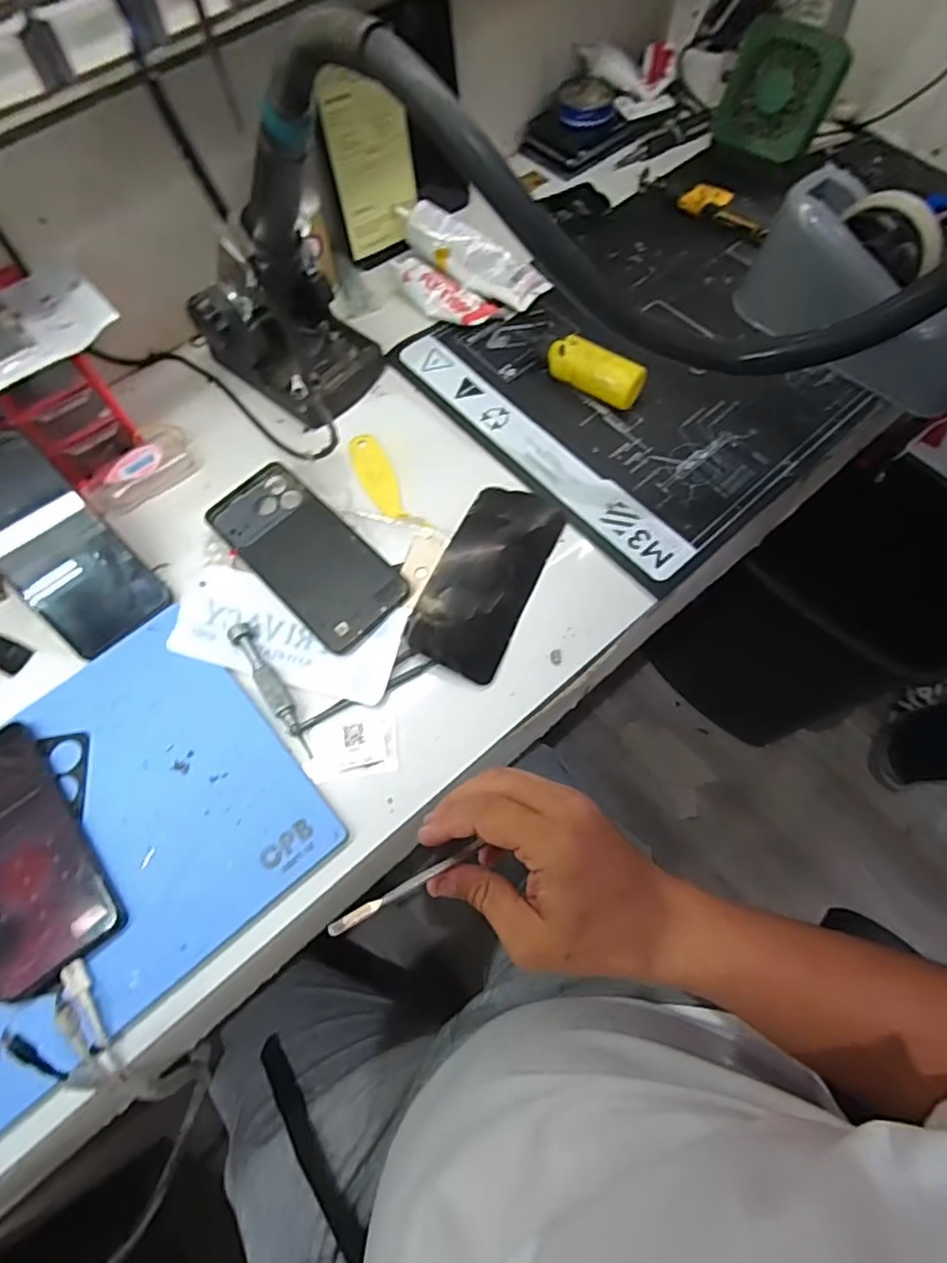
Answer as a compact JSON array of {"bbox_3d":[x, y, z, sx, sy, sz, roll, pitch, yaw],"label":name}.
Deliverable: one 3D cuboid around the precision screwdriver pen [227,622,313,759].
[{"bbox_3d":[-0.141,0.038,0.428,0.015,0.011,0.108,-32,70,-12],"label":"precision screwdriver pen"}]

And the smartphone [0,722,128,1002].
[{"bbox_3d":[-0.290,0.140,0.390,0.076,0.008,0.159,-38,71,-14],"label":"smartphone"}]

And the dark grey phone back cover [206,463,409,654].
[{"bbox_3d":[-0.129,-0.060,0.474,0.075,0.013,0.168,-42,72,-16],"label":"dark grey phone back cover"}]

